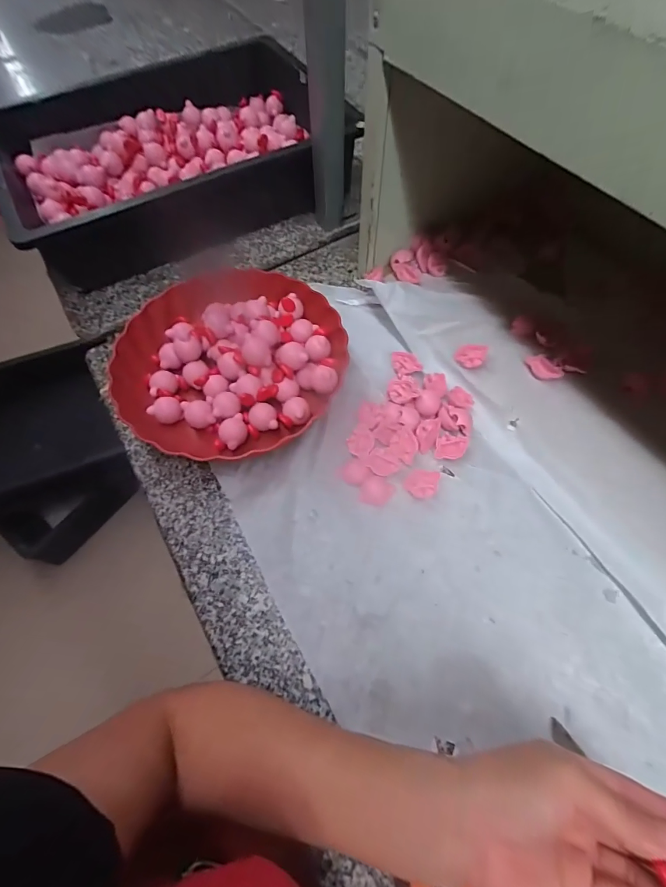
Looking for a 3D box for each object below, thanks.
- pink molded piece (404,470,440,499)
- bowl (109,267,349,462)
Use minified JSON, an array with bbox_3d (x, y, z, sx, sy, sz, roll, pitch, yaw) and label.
[{"bbox_3d":[0.088,0.039,0.375,0.031,0.009,0.033,0,65,1],"label":"pink molded piece"},{"bbox_3d":[-0.113,-0.104,0.425,0.236,0.053,0.228,0,65,1],"label":"bowl"}]

